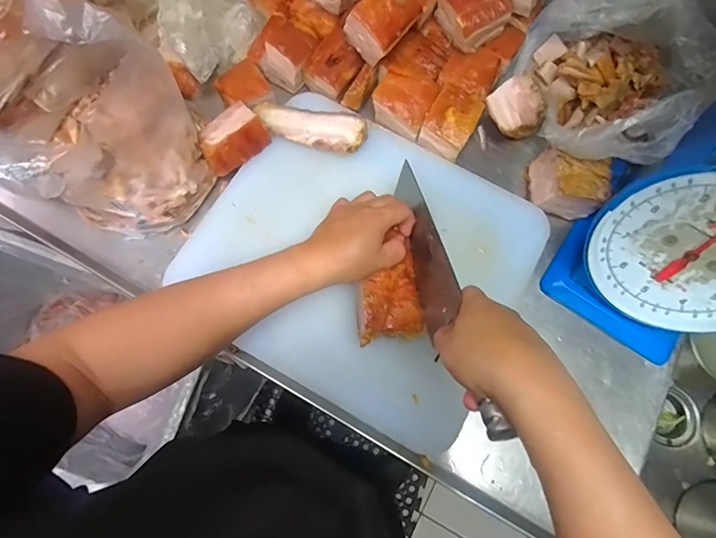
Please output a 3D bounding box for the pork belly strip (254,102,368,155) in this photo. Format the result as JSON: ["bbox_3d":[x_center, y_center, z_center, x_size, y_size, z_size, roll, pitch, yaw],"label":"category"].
[{"bbox_3d":[-0.063,-0.188,0.539,0.148,0.027,0.048,13,75,2],"label":"pork belly strip"}]

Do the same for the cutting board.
[{"bbox_3d":[0.006,-0.016,0.524,0.388,0.037,0.346,29,76,6],"label":"cutting board"}]

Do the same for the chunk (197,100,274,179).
[{"bbox_3d":[-0.163,-0.169,0.526,0.082,0.034,0.057,-37,79,-10],"label":"chunk"}]

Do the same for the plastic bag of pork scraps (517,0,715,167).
[{"bbox_3d":[0.322,-0.258,0.534,0.216,0.148,0.238,36,77,8],"label":"plastic bag of pork scraps"}]

